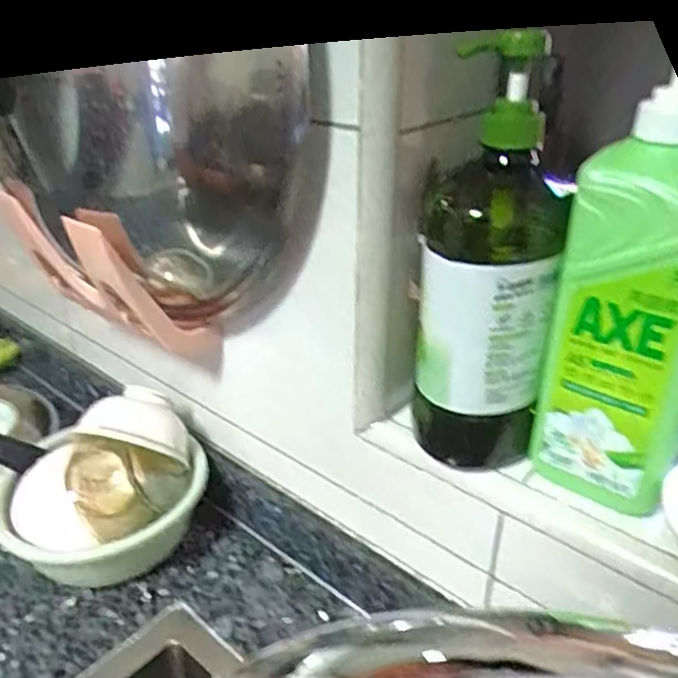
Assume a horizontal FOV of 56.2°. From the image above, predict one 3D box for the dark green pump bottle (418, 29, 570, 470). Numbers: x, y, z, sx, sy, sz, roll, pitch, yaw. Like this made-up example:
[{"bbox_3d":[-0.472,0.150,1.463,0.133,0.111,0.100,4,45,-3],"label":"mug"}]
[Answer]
[{"bbox_3d":[0.095,-0.031,0.408,0.082,0.285,0.065,9,30,16],"label":"dark green pump bottle"}]

